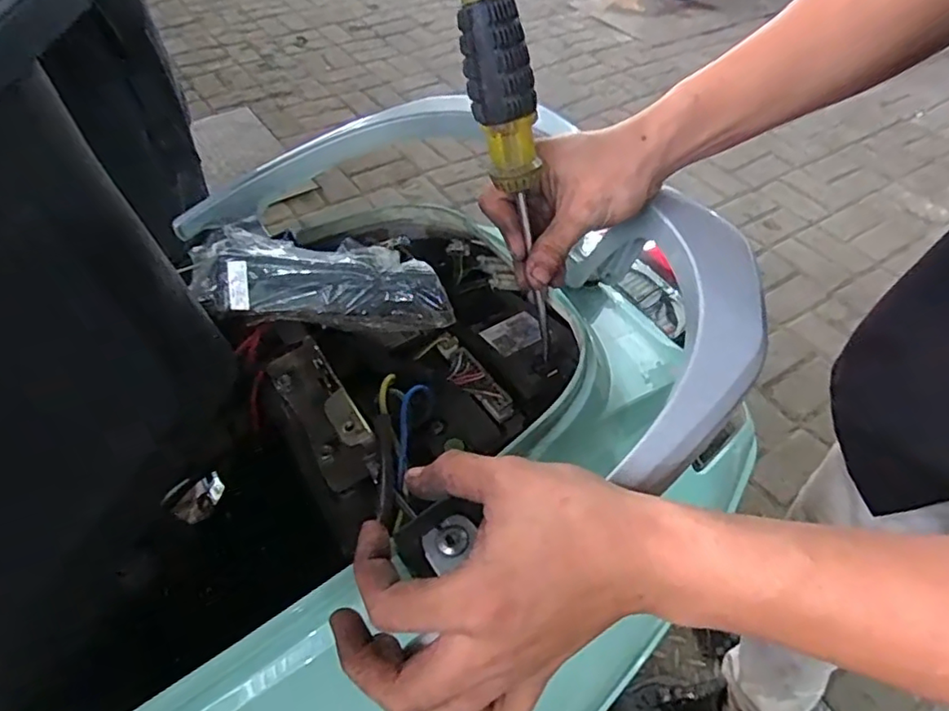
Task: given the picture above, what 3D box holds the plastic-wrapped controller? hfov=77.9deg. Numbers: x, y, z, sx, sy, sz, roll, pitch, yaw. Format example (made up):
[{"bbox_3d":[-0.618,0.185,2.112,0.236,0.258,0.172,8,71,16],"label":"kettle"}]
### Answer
[{"bbox_3d":[-0.095,-0.054,0.386,0.163,0.045,0.063,6,46,-20],"label":"plastic-wrapped controller"}]

